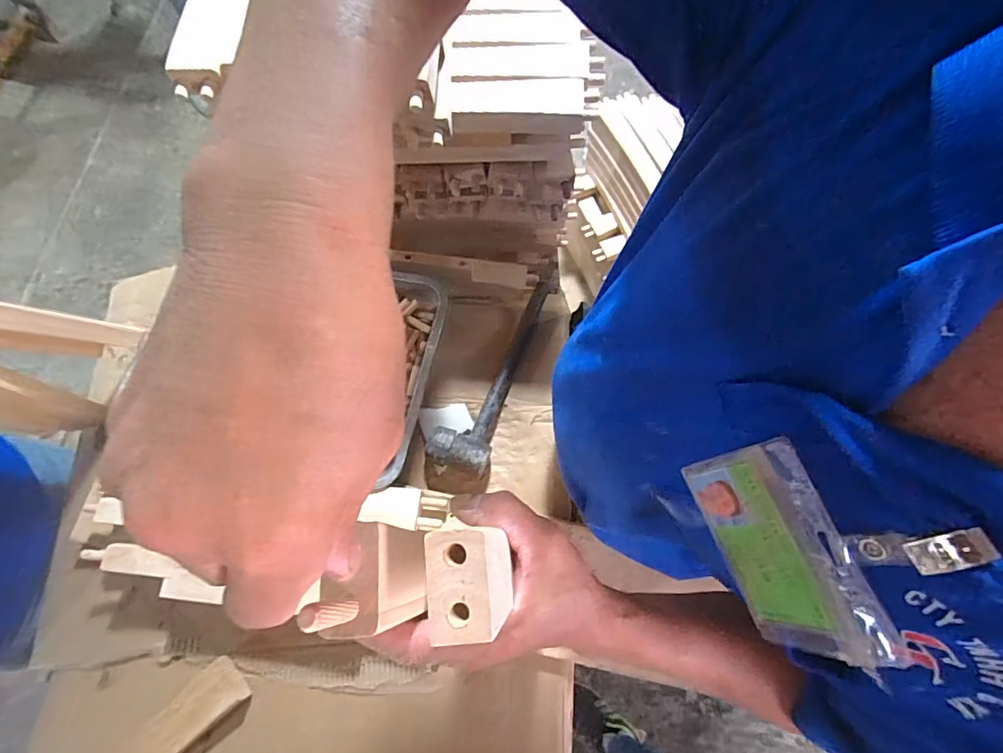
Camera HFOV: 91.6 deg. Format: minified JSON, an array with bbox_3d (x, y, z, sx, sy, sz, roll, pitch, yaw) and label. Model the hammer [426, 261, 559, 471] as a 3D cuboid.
[{"bbox_3d":[-0.006,-0.022,0.668,0.080,0.048,0.308,20,75,8],"label":"hammer"}]

